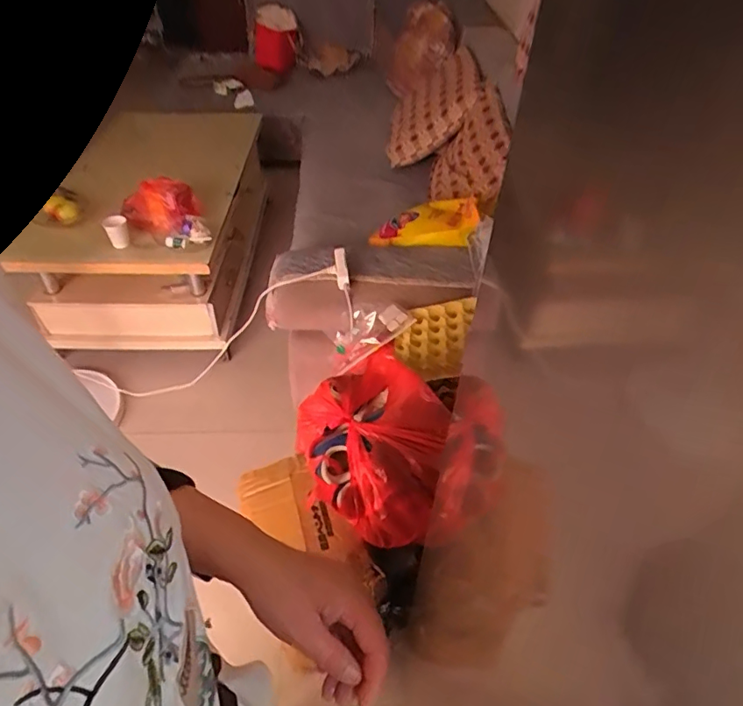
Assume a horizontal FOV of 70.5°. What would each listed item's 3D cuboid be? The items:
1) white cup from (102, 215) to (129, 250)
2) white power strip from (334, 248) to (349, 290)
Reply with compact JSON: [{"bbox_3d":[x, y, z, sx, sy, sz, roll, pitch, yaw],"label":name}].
[{"bbox_3d":[-0.798,-0.381,1.650,0.066,0.091,0.061,1,46,-1],"label":"white cup"},{"bbox_3d":[-0.084,-0.231,1.428,0.034,0.028,0.122,-5,71,-8],"label":"white power strip"}]

